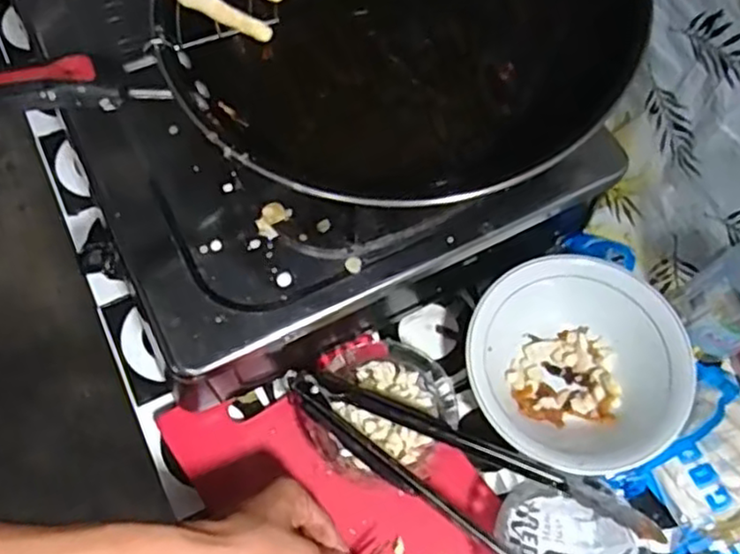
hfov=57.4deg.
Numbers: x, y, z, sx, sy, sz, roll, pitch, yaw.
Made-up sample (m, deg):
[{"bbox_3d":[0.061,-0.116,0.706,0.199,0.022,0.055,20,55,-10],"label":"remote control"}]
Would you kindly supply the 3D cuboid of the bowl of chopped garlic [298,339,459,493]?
[{"bbox_3d":[0.007,0.104,0.514,0.110,0.052,0.107,0,66,-1],"label":"bowl of chopped garlic"}]

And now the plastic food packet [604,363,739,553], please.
[{"bbox_3d":[0.258,0.155,0.495,0.123,0.045,0.135,-31,70,-14],"label":"plastic food packet"}]

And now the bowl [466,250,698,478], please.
[{"bbox_3d":[0.160,0.068,0.531,0.157,0.052,0.164,0,66,-1],"label":"bowl"}]

